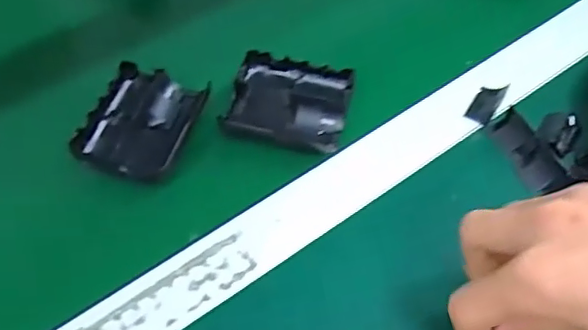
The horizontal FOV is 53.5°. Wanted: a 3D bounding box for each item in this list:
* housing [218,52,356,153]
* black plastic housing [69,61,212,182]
[{"bbox_3d":[-0.004,-0.042,0.393,0.078,0.016,0.068,11,58,8],"label":"housing"},{"bbox_3d":[-0.100,-0.029,0.386,0.064,0.021,0.081,16,58,11],"label":"black plastic housing"}]

